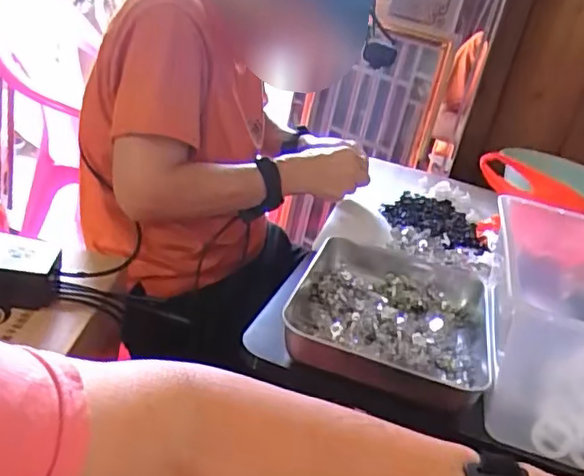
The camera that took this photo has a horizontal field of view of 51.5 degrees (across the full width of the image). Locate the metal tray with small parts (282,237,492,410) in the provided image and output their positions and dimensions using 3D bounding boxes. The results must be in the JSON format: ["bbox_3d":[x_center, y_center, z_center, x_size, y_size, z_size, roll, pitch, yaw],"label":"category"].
[{"bbox_3d":[0.107,0.081,0.654,0.206,0.041,0.263,17,24,10],"label":"metal tray with small parts"}]

